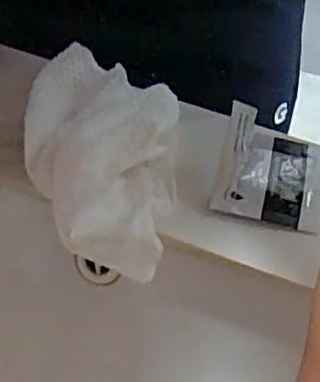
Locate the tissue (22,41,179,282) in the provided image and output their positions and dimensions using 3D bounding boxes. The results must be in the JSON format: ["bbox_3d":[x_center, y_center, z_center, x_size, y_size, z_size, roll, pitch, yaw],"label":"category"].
[{"bbox_3d":[-0.034,-0.026,0.353,0.086,0.032,0.151,2,52,0],"label":"tissue"}]

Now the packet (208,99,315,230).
[{"bbox_3d":[0.059,-0.015,0.342,0.051,0.031,0.055,12,53,8],"label":"packet"}]

